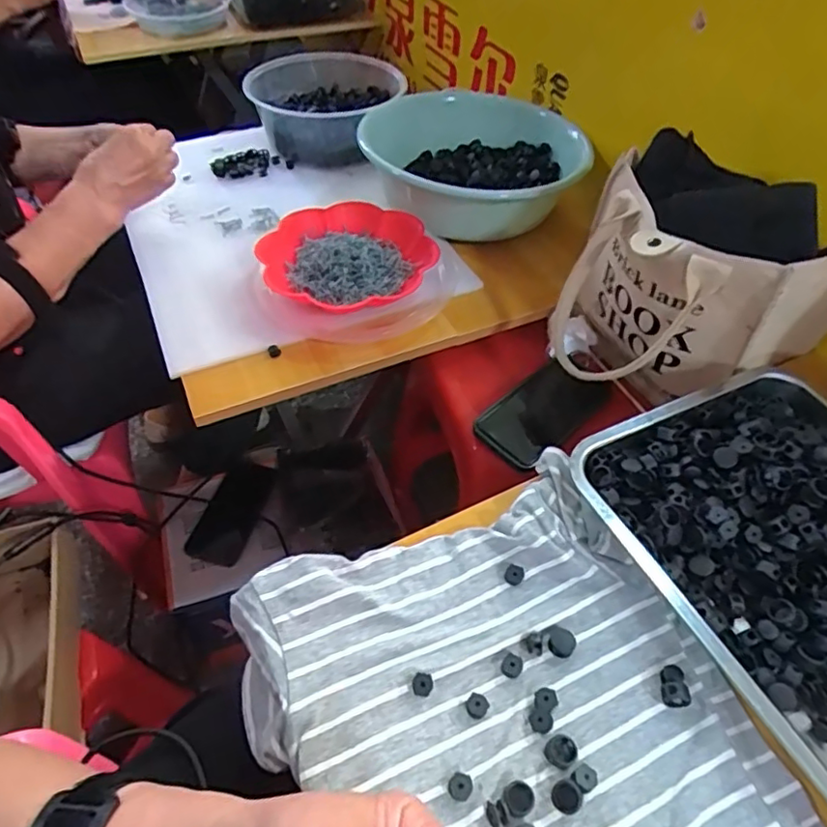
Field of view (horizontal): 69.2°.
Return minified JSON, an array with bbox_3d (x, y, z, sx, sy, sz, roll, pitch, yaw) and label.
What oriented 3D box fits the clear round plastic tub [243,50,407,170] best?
[{"bbox_3d":[-0.131,-0.474,0.929,0.226,0.096,0.219,0,49,1],"label":"clear round plastic tub"}]

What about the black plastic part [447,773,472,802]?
[{"bbox_3d":[0.028,0.218,0.350,0.014,0.006,0.014,0,49,1],"label":"black plastic part"}]

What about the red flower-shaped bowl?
[{"bbox_3d":[-0.078,-0.179,0.719,0.197,0.049,0.187,1,50,-1],"label":"red flower-shaped bowl"}]

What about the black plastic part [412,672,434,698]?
[{"bbox_3d":[0.006,0.174,0.386,0.013,0.007,0.013,3,50,4],"label":"black plastic part"}]

